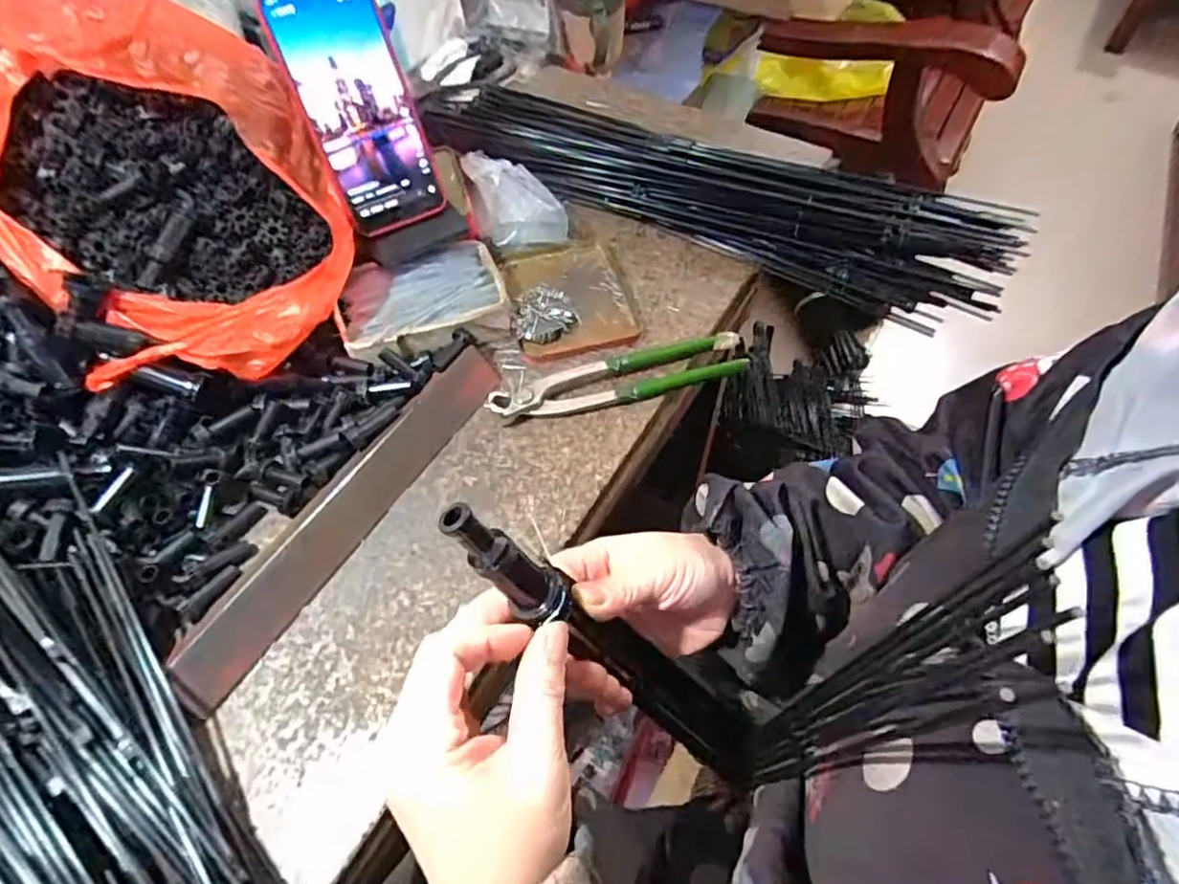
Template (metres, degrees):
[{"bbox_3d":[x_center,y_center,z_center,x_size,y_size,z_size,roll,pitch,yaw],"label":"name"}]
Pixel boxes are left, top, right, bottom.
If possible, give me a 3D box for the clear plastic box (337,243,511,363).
[{"bbox_3d":[-0.133,-0.109,0.506,0.126,0.029,0.078,-19,61,-15],"label":"clear plastic box"}]

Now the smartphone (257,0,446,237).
[{"bbox_3d":[-0.166,-0.241,0.467,0.077,0.161,0.014,-25,32,-12],"label":"smartphone"}]

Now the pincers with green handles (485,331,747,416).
[{"bbox_3d":[0.022,-0.052,0.484,0.195,0.018,0.047,-13,59,-5],"label":"pincers with green handles"}]

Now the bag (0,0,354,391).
[{"bbox_3d":[-0.294,-0.180,0.433,0.207,0.125,0.265,-25,61,-12],"label":"bag"}]

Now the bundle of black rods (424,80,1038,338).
[{"bbox_3d":[0.085,-0.251,0.595,0.577,0.042,0.143,24,63,16],"label":"bundle of black rods"}]

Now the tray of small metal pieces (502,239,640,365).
[{"bbox_3d":[-0.019,-0.124,0.534,0.099,0.019,0.121,-16,59,-7],"label":"tray of small metal pieces"}]

